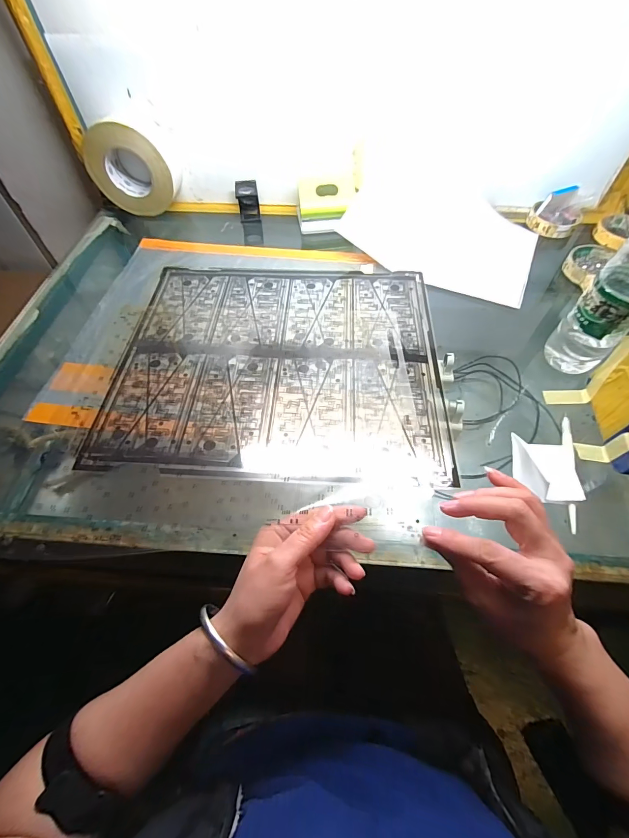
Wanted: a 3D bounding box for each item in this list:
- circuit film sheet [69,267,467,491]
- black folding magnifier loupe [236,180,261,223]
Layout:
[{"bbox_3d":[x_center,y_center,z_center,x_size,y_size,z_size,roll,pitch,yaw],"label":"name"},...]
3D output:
[{"bbox_3d":[-0.044,-0.087,0.467,0.406,0.009,0.353,2,56,2],"label":"circuit film sheet"},{"bbox_3d":[-0.123,-0.402,0.653,0.039,0.062,0.034,-7,56,-4],"label":"black folding magnifier loupe"}]

